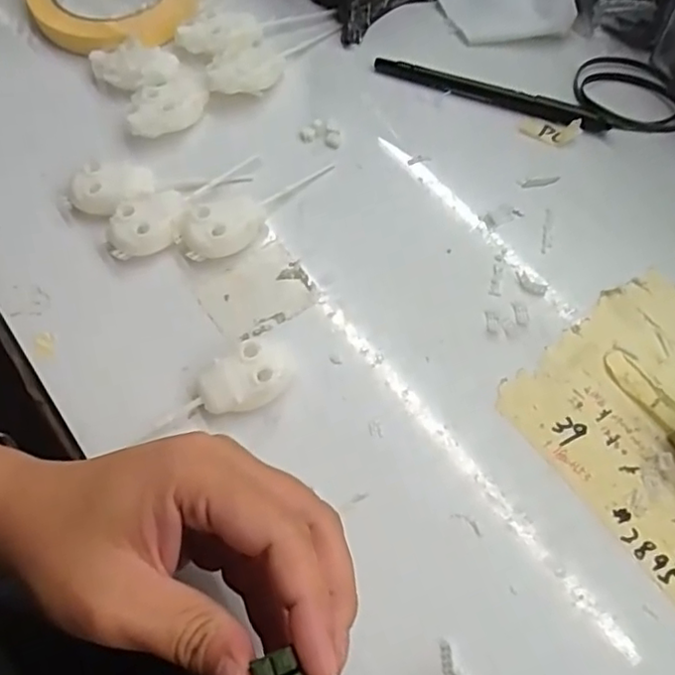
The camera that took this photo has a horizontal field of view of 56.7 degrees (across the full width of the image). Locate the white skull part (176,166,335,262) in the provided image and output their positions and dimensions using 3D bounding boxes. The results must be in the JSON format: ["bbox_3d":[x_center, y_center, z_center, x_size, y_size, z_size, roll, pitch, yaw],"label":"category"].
[{"bbox_3d":[-0.043,-0.070,0.337,0.091,0.016,0.032,-31,68,-14],"label":"white skull part"}]

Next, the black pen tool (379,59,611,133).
[{"bbox_3d":[0.091,-0.147,0.379,0.142,0.011,0.012,20,66,9],"label":"black pen tool"}]

